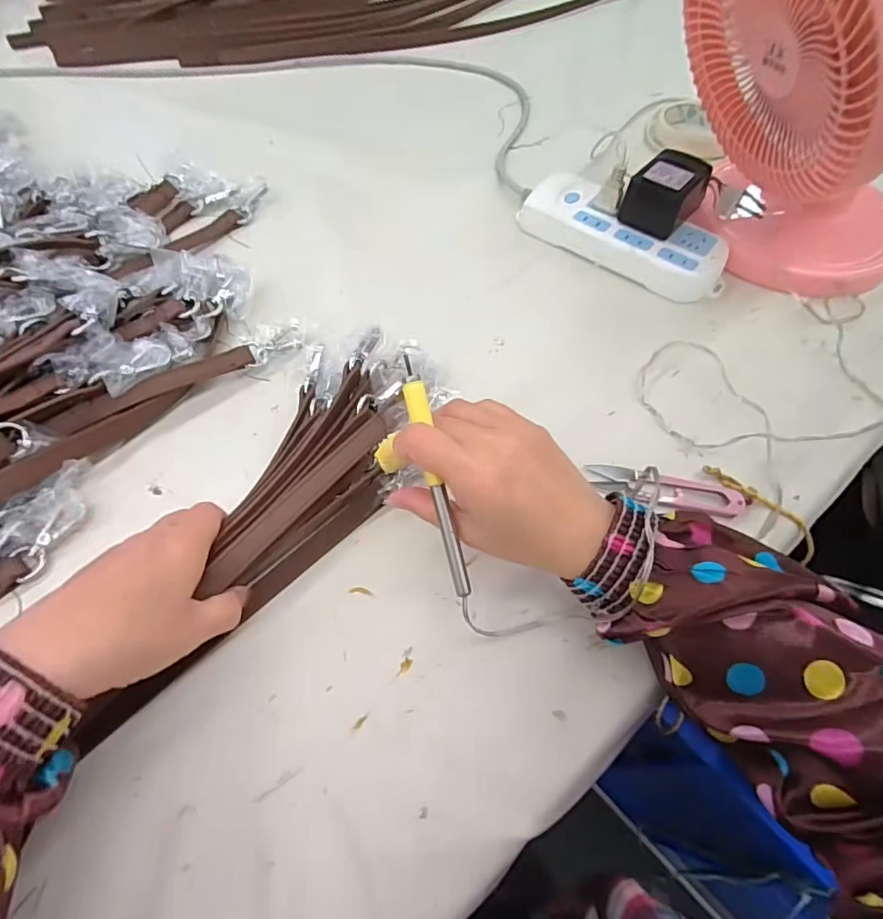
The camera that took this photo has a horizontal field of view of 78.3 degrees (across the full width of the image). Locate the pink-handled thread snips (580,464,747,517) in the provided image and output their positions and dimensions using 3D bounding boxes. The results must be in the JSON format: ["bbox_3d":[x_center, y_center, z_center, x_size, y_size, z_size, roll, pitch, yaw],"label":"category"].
[{"bbox_3d":[0.154,0.017,0.371,0.100,0.011,0.029,13,60,5],"label":"pink-handled thread snips"}]

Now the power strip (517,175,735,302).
[{"bbox_3d":[0.164,-0.205,0.502,0.193,0.037,0.076,33,63,16],"label":"power strip"}]

